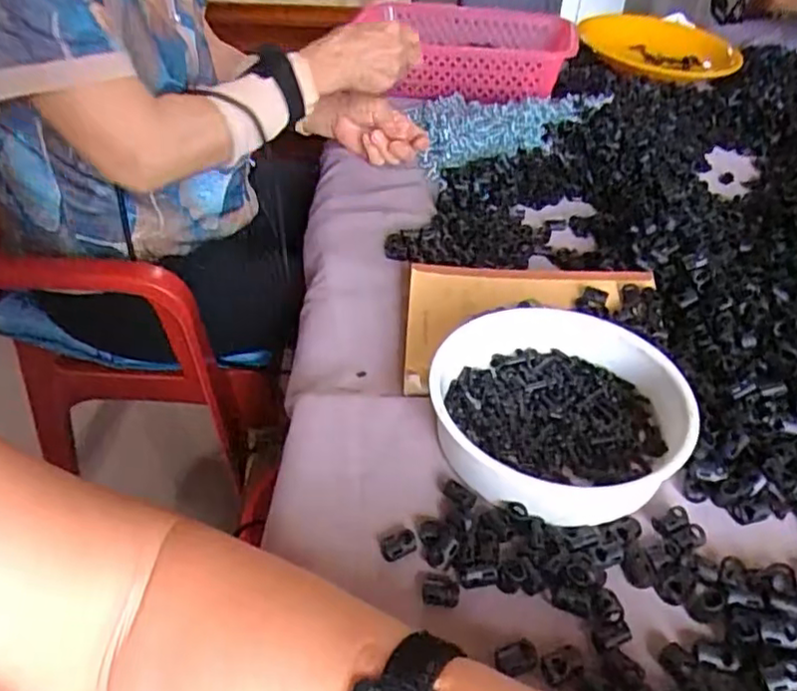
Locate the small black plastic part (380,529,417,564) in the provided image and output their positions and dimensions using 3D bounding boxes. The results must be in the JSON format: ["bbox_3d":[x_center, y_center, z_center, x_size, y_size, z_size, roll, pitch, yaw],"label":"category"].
[{"bbox_3d":[0.000,0.114,0.371,0.020,0.007,0.015,-10,44,-13],"label":"small black plastic part"}]

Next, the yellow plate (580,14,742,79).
[{"bbox_3d":[0.386,-0.464,0.990,0.198,0.028,0.249,-7,43,-10],"label":"yellow plate"}]

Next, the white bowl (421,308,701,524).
[{"bbox_3d":[0.108,0.041,0.427,0.165,0.045,0.153,1,43,-1],"label":"white bowl"}]

